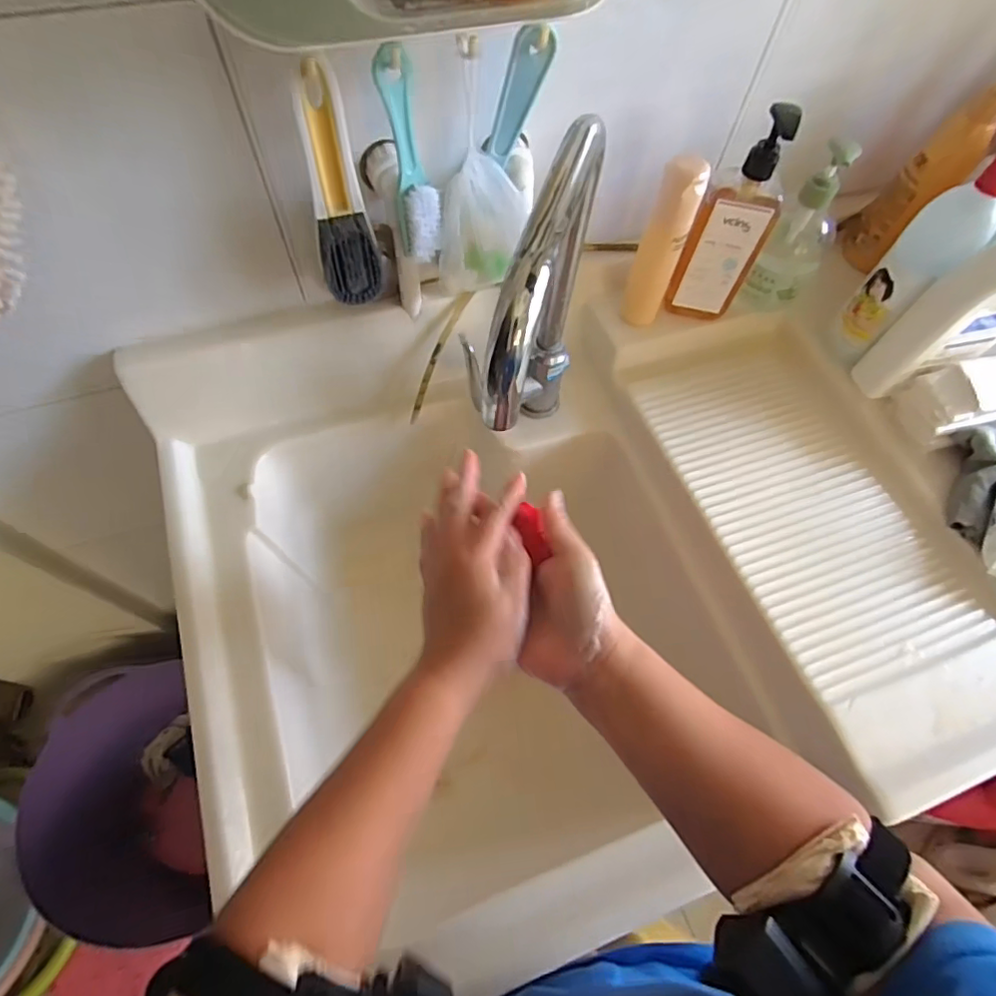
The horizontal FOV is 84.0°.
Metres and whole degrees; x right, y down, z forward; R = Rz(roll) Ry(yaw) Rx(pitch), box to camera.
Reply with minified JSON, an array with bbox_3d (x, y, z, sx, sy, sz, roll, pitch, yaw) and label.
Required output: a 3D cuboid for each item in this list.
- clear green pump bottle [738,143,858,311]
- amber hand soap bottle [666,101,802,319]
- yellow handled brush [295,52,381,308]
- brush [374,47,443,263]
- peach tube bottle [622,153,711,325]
[{"bbox_3d":[0.312,-0.266,0.564,0.061,0.150,0.068,27,66,10],"label":"clear green pump bottle"},{"bbox_3d":[0.222,-0.259,0.527,0.068,0.201,0.038,21,65,7],"label":"amber hand soap bottle"},{"bbox_3d":[-0.122,-0.225,0.422,0.044,0.172,0.031,-11,65,-8],"label":"yellow handled brush"},{"bbox_3d":[-0.064,-0.252,0.421,0.029,0.146,0.028,-34,70,-17],"label":"brush"},{"bbox_3d":[0.158,-0.242,0.539,0.042,0.163,0.035,21,65,7],"label":"peach tube bottle"}]

